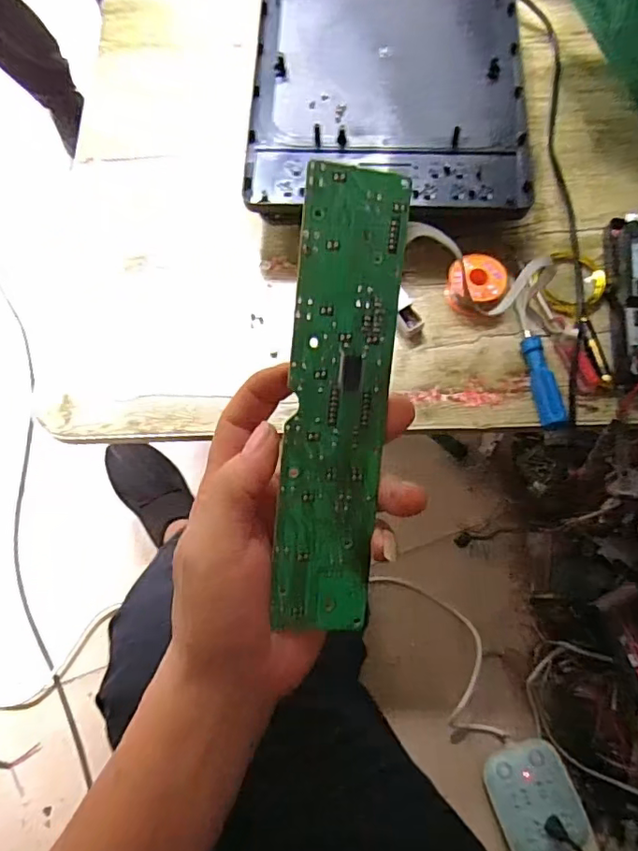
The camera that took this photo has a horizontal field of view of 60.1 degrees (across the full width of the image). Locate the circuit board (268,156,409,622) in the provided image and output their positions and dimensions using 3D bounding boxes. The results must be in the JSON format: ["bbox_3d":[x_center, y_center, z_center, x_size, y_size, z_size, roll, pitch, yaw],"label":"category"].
[{"bbox_3d":[0.009,-0.008,0.248,0.045,0.004,0.203,4,96,-11],"label":"circuit board"}]

